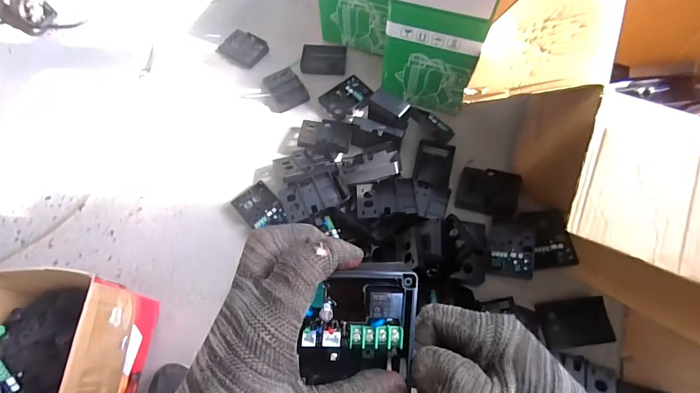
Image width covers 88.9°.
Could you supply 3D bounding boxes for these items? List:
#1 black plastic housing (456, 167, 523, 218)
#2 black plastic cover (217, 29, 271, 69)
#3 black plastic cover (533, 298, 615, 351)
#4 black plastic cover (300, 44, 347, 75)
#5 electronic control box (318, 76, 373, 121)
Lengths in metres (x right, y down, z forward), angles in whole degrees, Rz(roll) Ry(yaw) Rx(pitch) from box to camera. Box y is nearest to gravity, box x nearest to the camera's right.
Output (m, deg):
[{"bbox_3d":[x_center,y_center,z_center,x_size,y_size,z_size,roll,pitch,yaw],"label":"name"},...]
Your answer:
[{"bbox_3d":[0.311,-0.014,0.792,0.128,0.025,0.097,13,69,4],"label":"black plastic housing"},{"bbox_3d":[-0.303,-0.423,1.012,0.121,0.018,0.095,31,71,10],"label":"black plastic cover"},{"bbox_3d":[0.447,0.251,0.710,0.126,0.014,0.088,-11,71,10],"label":"black plastic cover"},{"bbox_3d":[-0.071,-0.378,0.972,0.120,0.018,0.098,4,69,0],"label":"black plastic cover"},{"bbox_3d":[-0.011,-0.258,0.939,0.121,0.034,0.096,-38,74,-15],"label":"electronic control box"}]

